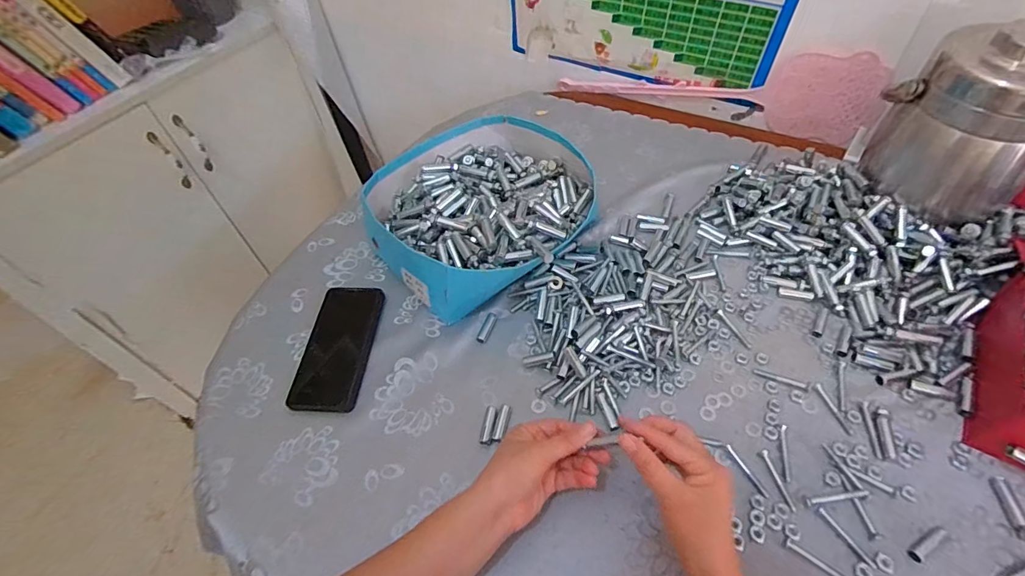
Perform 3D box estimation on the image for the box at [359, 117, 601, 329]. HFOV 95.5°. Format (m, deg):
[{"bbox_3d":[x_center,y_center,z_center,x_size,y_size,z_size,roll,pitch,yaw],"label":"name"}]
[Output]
[{"bbox_3d":[-0.044,-0.113,0.639,0.260,0.090,0.297,32,62,25],"label":"box"}]

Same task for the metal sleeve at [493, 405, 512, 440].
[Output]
[{"bbox_3d":[-0.011,0.141,0.491,0.012,0.009,0.042,9,54,12],"label":"metal sleeve"}]

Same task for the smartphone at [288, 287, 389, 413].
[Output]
[{"bbox_3d":[-0.209,0.068,0.563,0.078,0.009,0.168,0,53,5],"label":"smartphone"}]

